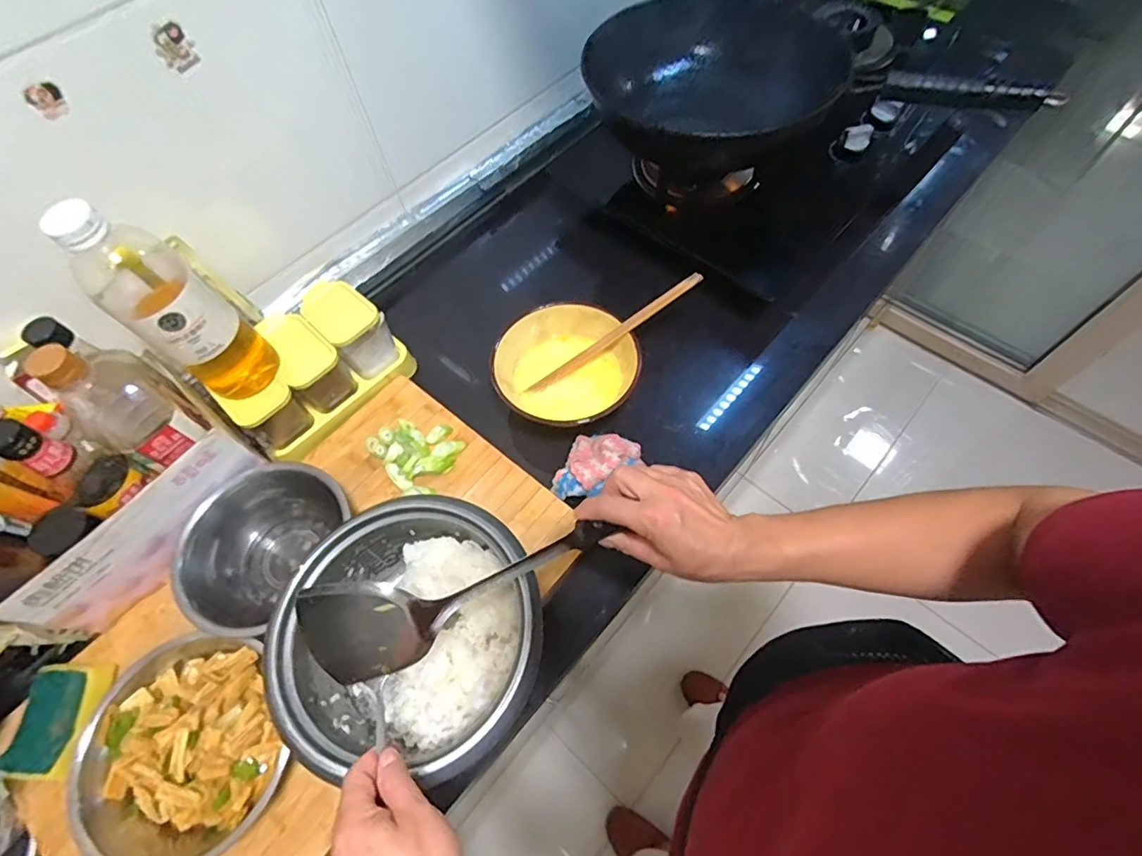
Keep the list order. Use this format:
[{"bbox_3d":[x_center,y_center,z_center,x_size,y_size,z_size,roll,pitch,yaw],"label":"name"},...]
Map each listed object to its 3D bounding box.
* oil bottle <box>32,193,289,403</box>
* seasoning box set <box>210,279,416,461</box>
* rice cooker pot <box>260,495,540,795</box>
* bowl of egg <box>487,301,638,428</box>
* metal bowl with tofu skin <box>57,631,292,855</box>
[{"bbox_3d":[-0.400,-0.122,0.547,0.089,0.232,0.086,33,69,18],"label":"oil bottle"},{"bbox_3d":[-0.328,-0.080,0.690,0.210,0.088,0.134,-41,68,-16],"label":"seasoning box set"},{"bbox_3d":[-0.137,0.193,0.503,0.222,0.103,0.215,-1,63,3],"label":"rice cooker pot"},{"bbox_3d":[-0.004,-0.073,0.698,0.177,0.071,0.161,8,63,8],"label":"bowl of egg"},{"bbox_3d":[-0.359,0.295,0.500,0.175,0.057,0.182,-1,63,3],"label":"metal bowl with tofu skin"}]

